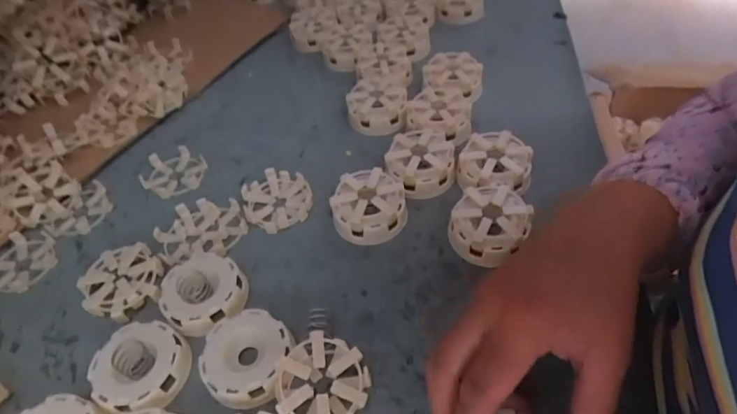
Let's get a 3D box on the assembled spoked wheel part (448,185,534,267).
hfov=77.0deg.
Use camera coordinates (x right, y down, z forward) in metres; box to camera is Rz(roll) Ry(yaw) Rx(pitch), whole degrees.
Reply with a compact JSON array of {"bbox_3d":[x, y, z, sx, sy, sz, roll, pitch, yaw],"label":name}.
[{"bbox_3d":[0.100,0.013,0.387,0.064,0.032,0.060,-3,49,3],"label":"assembled spoked wheel part"}]

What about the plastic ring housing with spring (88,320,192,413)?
[{"bbox_3d":[-0.167,0.115,0.337,0.070,0.028,0.063,28,57,26],"label":"plastic ring housing with spring"}]

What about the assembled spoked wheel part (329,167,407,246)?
[{"bbox_3d":[0.000,-0.001,0.411,0.063,0.030,0.061,-3,49,3],"label":"assembled spoked wheel part"}]

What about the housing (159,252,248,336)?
[{"bbox_3d":[-0.133,0.066,0.372,0.064,0.025,0.063,-3,49,3],"label":"housing"}]

